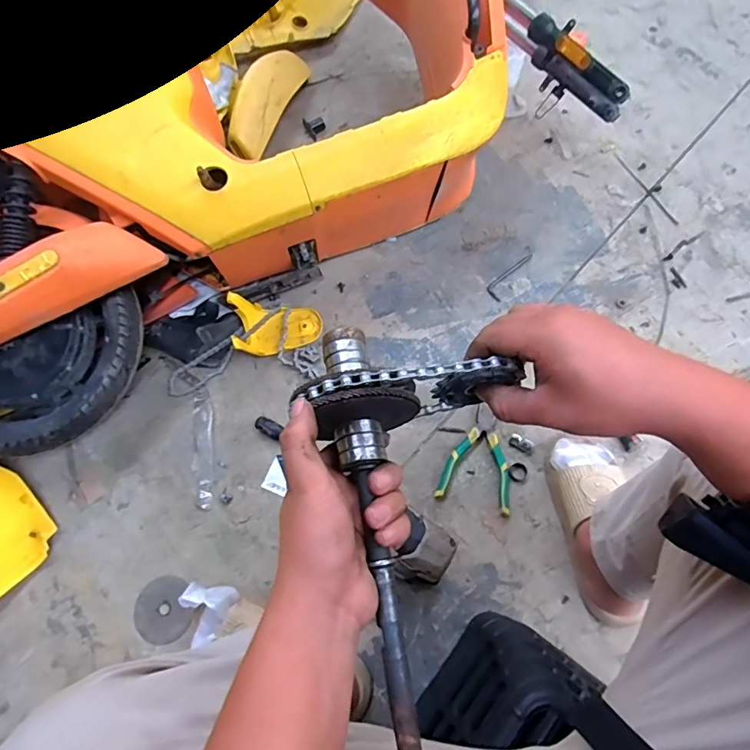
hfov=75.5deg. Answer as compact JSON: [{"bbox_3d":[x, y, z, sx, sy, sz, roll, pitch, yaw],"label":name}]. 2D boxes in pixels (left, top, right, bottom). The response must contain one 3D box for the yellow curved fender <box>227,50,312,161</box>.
[{"bbox_3d":[-0.241,-0.617,1.089,0.074,0.100,0.290,21,72,10],"label":"yellow curved fender"}]

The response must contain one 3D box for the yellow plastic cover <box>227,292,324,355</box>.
[{"bbox_3d":[-0.185,-0.104,0.917,0.154,0.070,0.110,-14,70,-3],"label":"yellow plastic cover"}]

